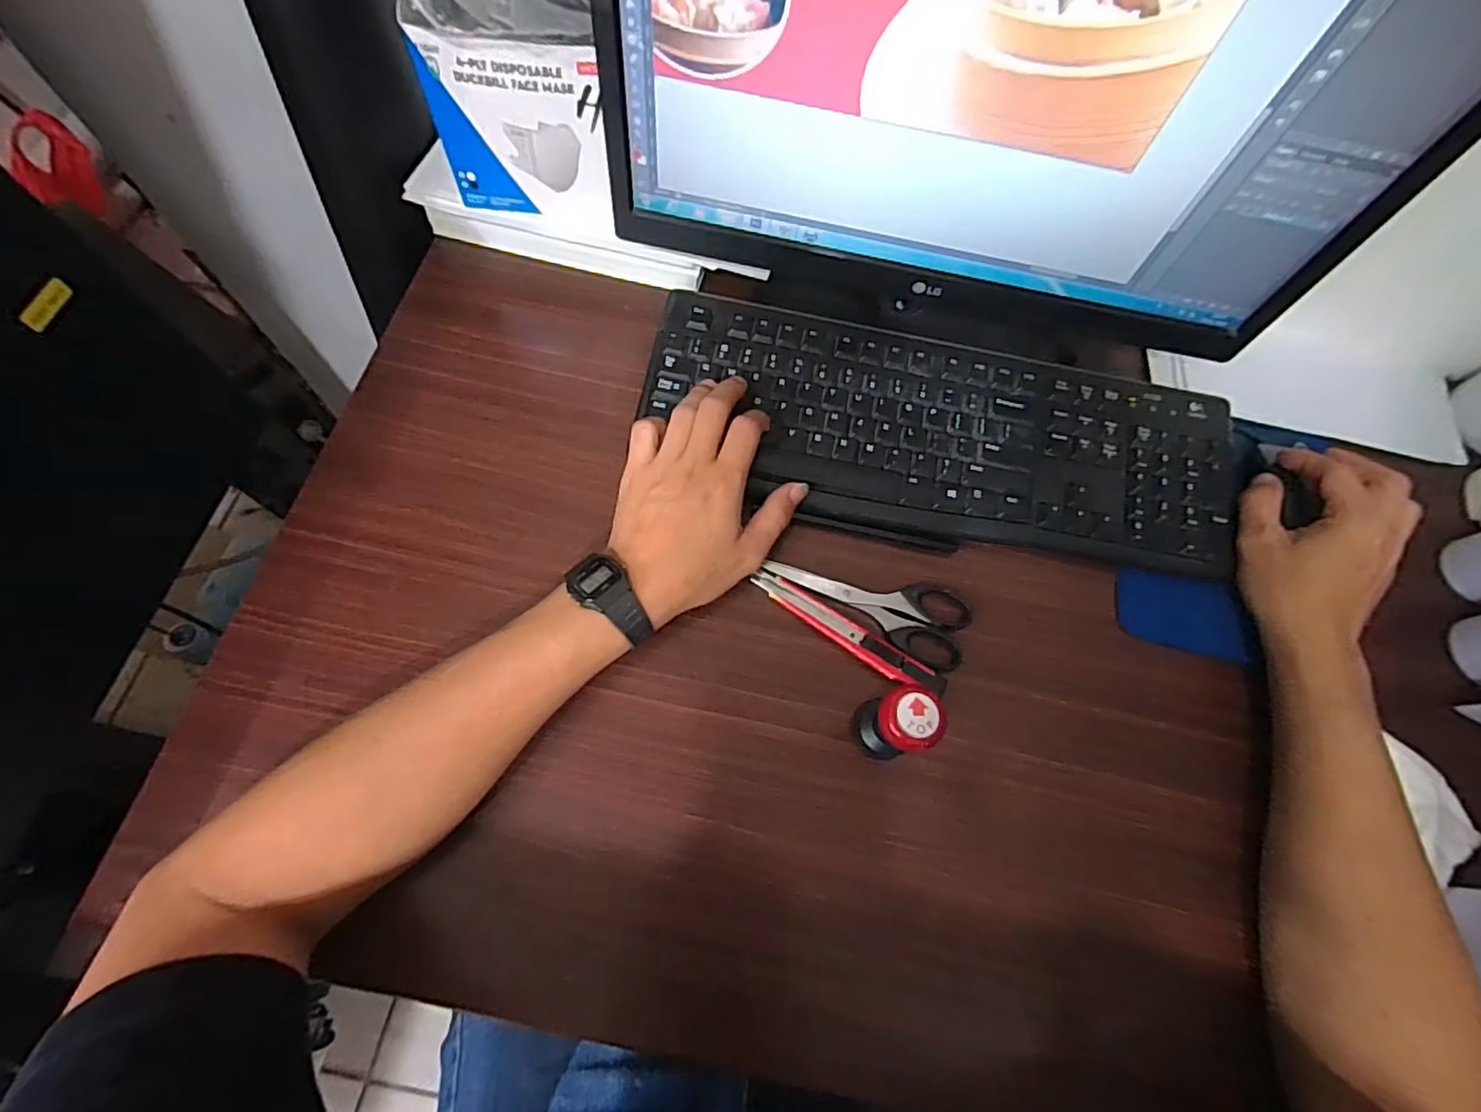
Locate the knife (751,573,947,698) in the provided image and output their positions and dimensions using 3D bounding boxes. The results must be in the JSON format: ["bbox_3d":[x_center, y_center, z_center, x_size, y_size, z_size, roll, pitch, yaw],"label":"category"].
[{"bbox_3d":[0.072,0.051,0.413,0.140,0.010,0.019,33,70,7],"label":"knife"}]

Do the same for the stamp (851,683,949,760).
[{"bbox_3d":[0.092,0.099,0.369,0.037,0.078,0.039,2,69,-5],"label":"stamp"}]

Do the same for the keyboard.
[{"bbox_3d":[0.143,-0.089,0.458,0.429,0.015,0.163,16,76,2],"label":"keyboard"}]

